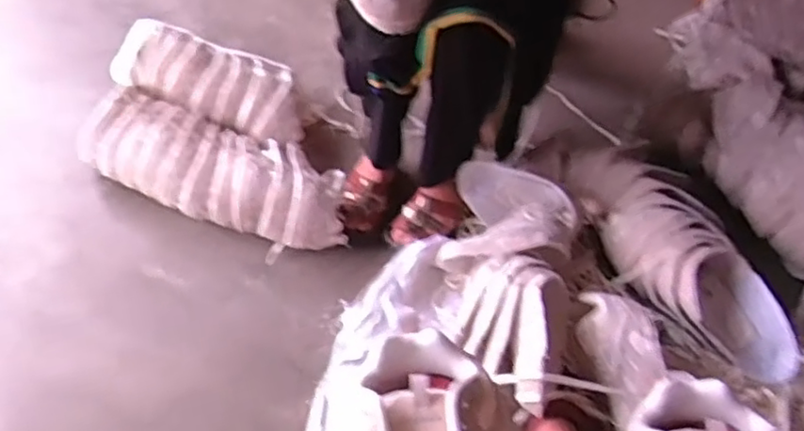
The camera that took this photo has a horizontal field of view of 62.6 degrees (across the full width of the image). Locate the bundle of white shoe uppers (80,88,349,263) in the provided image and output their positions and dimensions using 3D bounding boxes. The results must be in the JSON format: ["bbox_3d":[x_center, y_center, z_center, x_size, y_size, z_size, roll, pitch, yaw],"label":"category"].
[{"bbox_3d":[-0.343,-0.095,1.272,0.515,0.136,0.214,21,50,11],"label":"bundle of white shoe uppers"}]

